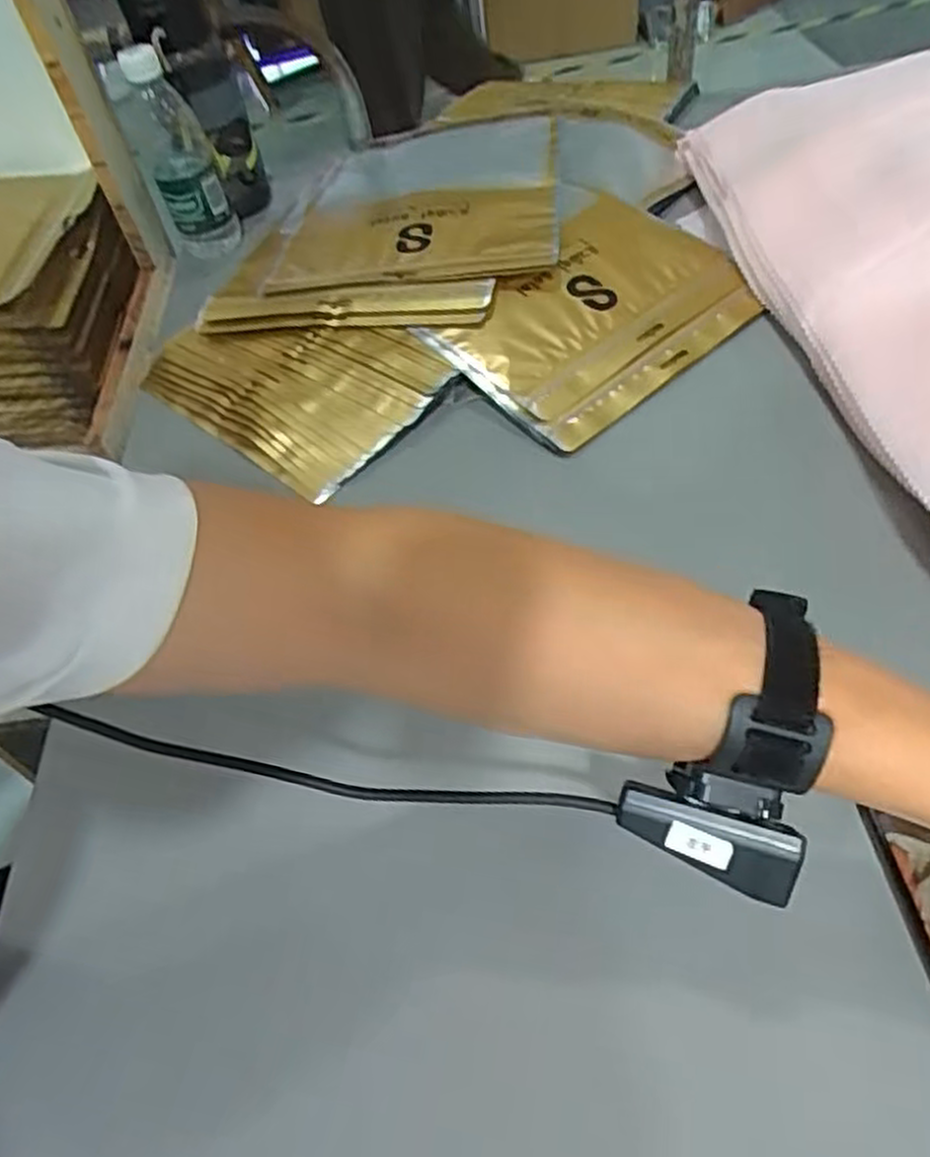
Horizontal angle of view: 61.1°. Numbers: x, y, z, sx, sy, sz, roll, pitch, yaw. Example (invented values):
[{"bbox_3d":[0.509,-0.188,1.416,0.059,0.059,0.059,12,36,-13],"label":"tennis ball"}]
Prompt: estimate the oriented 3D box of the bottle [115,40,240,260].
[{"bbox_3d":[-0.268,-0.393,0.733,0.061,0.170,0.062,-24,51,-9],"label":"bottle"}]

